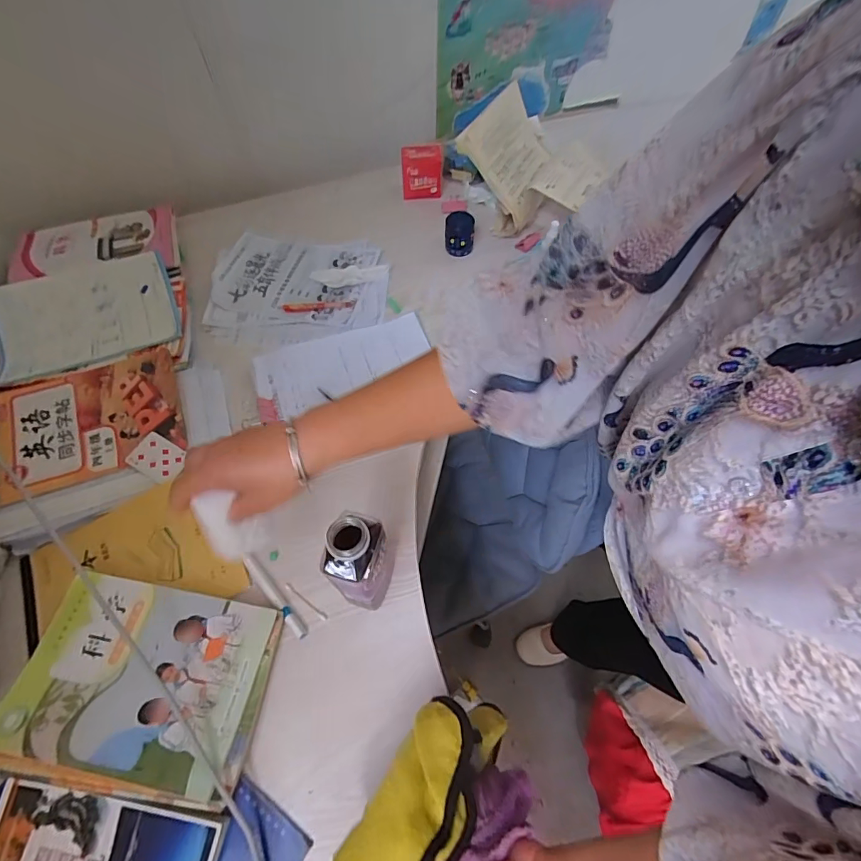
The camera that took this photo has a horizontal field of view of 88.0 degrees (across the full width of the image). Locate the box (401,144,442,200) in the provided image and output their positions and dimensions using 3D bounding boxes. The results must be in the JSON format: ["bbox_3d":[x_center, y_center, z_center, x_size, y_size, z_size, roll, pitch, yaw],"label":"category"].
[{"bbox_3d":[-0.019,-0.557,0.972,0.088,0.092,0.068,2,59,0],"label":"box"}]

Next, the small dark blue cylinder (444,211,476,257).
[{"bbox_3d":[0.057,-0.386,0.879,0.057,0.073,0.050,2,59,-1],"label":"small dark blue cylinder"}]

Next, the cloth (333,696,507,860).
[{"bbox_3d":[0.002,0.323,0.408,0.085,0.066,0.189,36,50,18],"label":"cloth"}]

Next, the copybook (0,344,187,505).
[{"bbox_3d":[-0.519,-0.019,0.680,0.258,0.013,0.193,-19,70,-10],"label":"copybook"}]

